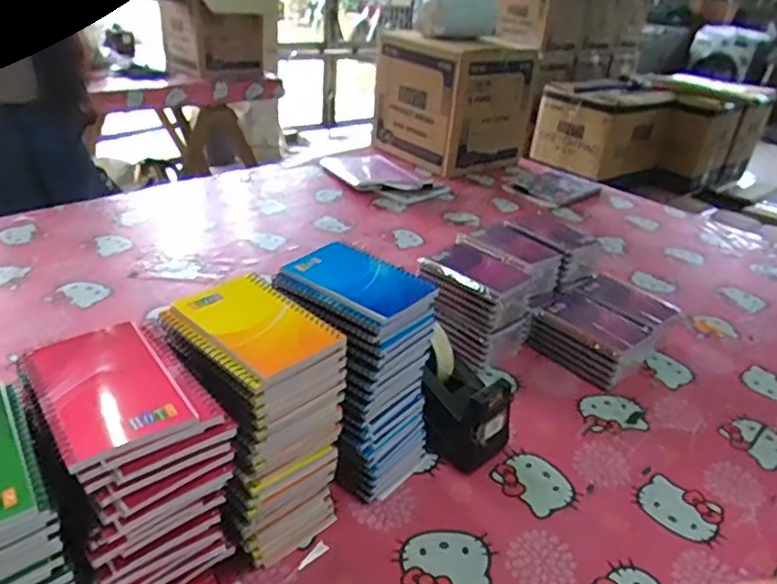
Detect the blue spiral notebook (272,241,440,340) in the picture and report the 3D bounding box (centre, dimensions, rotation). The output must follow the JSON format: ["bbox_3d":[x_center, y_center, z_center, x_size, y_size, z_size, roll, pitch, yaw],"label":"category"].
[{"bbox_3d":[-0.030,-0.008,0.568,0.132,0.018,0.089,24,35,29],"label":"blue spiral notebook"}]

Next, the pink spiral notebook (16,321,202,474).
[{"bbox_3d":[-0.200,0.066,0.426,0.084,0.012,0.127,-19,38,-36],"label":"pink spiral notebook"}]

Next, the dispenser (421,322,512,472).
[{"bbox_3d":[0.078,0.125,0.662,0.109,0.110,0.071,18,32,21],"label":"dispenser"}]

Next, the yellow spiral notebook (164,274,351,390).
[{"bbox_3d":[-0.113,0.028,0.496,0.128,0.014,0.091,29,37,35],"label":"yellow spiral notebook"}]

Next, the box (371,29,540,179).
[{"bbox_3d":[0.159,-0.498,1.564,0.275,0.307,0.314,-18,37,-34],"label":"box"}]

